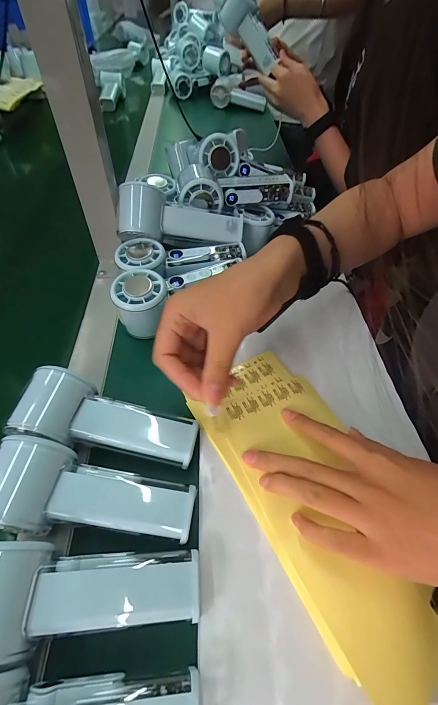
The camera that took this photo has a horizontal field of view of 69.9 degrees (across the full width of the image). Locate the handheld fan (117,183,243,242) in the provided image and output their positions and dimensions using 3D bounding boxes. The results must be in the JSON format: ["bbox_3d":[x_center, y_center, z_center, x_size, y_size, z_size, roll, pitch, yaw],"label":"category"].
[{"bbox_3d":[-0.043,-0.171,0.390,0.159,0.051,0.059,2,53,-15],"label":"handheld fan"}]

